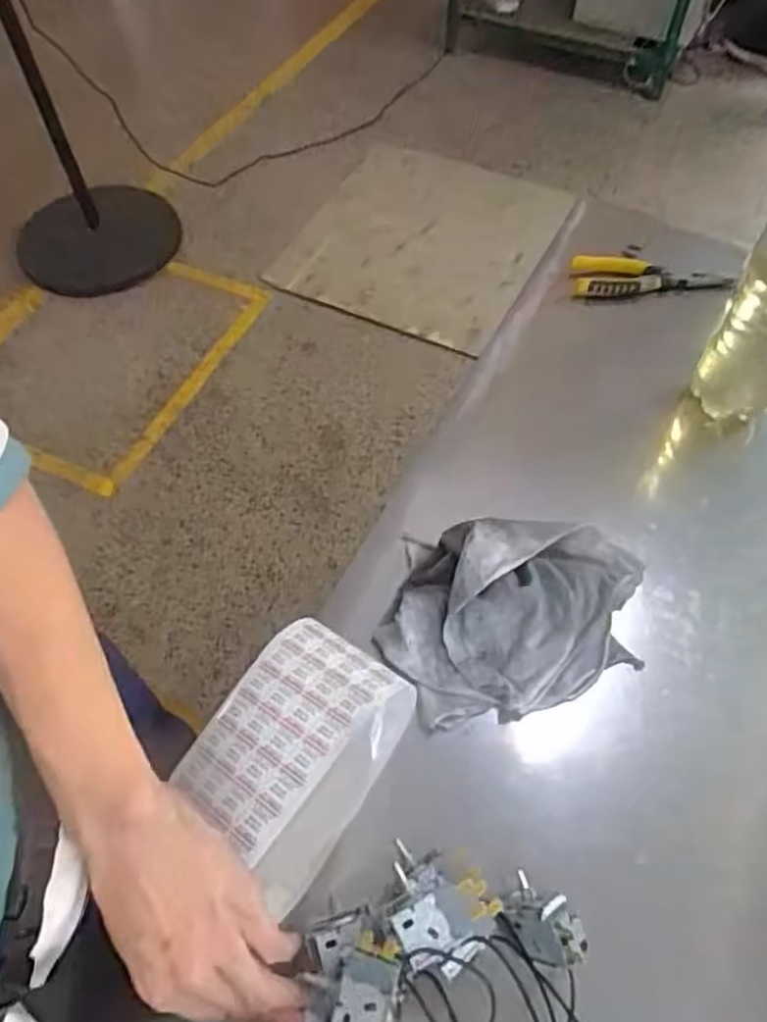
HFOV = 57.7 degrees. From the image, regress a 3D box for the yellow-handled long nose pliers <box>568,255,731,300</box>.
[{"bbox_3d":[0.315,-0.279,0.821,0.183,0.029,0.045,-2,59,0],"label":"yellow-handled long nose pliers"}]

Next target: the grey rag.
[{"bbox_3d":[0.109,0.080,0.568,0.216,0.055,0.157,-7,59,-3],"label":"grey rag"}]

